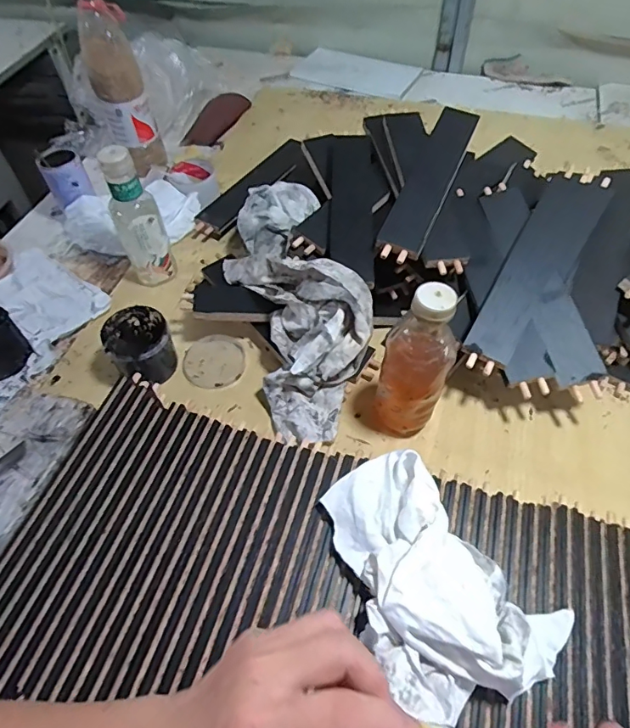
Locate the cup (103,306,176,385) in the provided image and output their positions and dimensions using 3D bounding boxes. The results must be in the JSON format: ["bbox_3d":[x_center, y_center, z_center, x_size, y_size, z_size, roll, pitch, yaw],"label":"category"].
[{"bbox_3d":[-0.221,-0.019,0.621,0.078,0.080,0.091,-30,59,-18],"label":"cup"}]

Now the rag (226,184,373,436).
[{"bbox_3d":[-0.035,-0.112,0.648,0.155,0.115,0.433,-12,55,-7],"label":"rag"}]

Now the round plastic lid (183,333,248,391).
[{"bbox_3d":[-0.136,-0.004,0.649,0.080,0.008,0.084,-1,55,1],"label":"round plastic lid"}]

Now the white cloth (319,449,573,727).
[{"bbox_3d":[0.091,0.184,0.410,0.140,0.056,0.218,-36,61,-21],"label":"white cloth"}]

